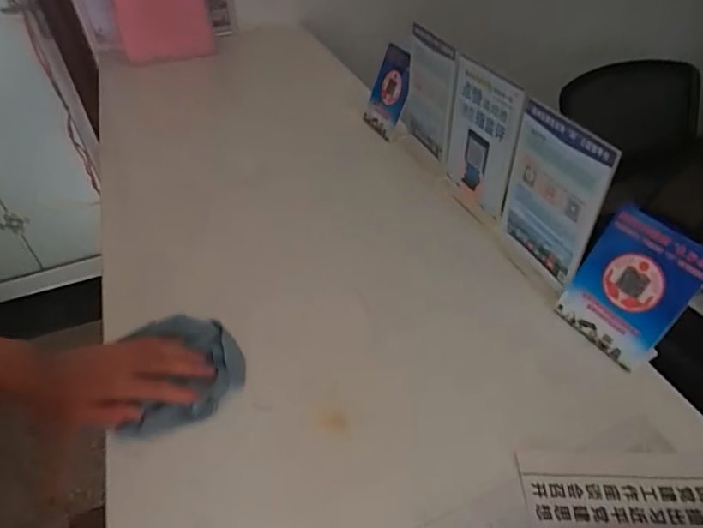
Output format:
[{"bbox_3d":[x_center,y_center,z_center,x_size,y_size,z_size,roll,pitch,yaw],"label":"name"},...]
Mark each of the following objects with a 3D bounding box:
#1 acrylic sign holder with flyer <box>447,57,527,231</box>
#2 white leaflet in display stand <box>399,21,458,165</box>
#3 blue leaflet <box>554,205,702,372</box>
[{"bbox_3d":[0.198,-0.179,0.768,0.012,0.238,0.167,-18,43,-16],"label":"acrylic sign holder with flyer"},{"bbox_3d":[0.137,-0.299,0.881,0.026,0.207,0.174,-20,51,-15],"label":"white leaflet in display stand"},{"bbox_3d":[0.316,0.026,0.567,0.012,0.156,0.115,-5,38,-38],"label":"blue leaflet"}]

